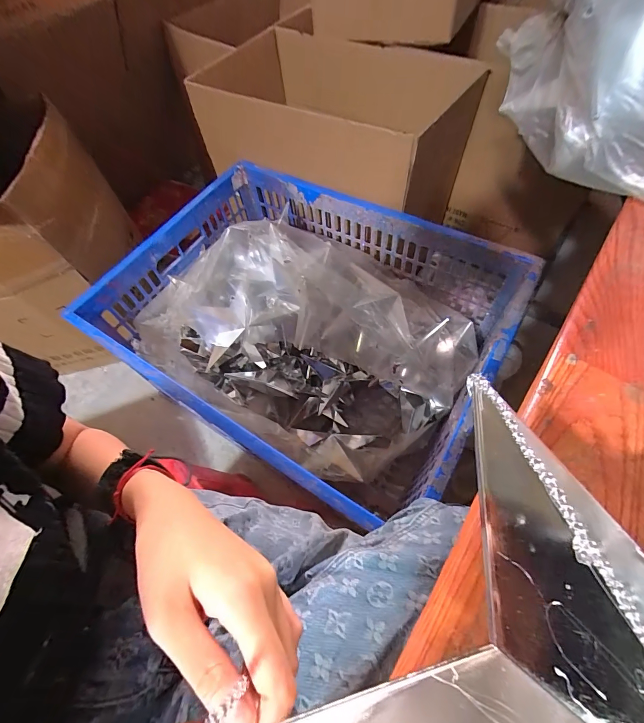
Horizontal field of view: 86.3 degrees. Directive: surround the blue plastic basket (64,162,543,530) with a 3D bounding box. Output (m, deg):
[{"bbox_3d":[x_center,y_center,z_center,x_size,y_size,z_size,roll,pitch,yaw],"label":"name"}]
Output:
[{"bbox_3d":[-0.052,-0.057,0.879,0.786,0.422,0.602,28,66,18],"label":"blue plastic basket"}]

